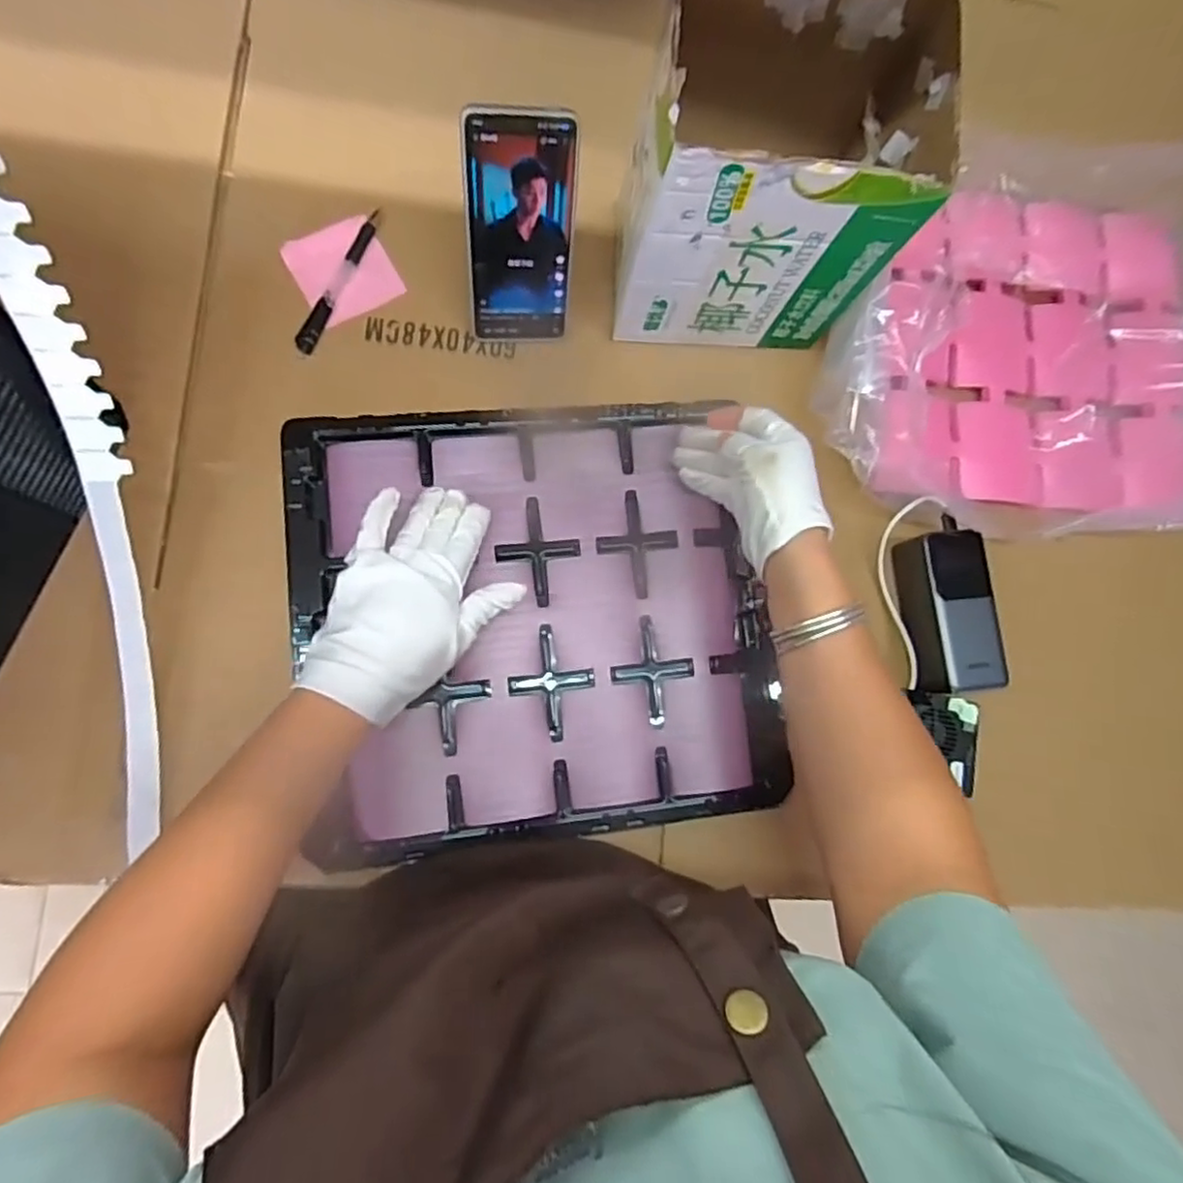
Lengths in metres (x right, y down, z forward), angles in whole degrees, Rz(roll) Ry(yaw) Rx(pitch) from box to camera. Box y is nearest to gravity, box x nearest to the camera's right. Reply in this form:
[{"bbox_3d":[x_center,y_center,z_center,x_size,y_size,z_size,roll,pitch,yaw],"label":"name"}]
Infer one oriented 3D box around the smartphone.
[{"bbox_3d":[-0.052,-0.259,0.494,0.075,0.160,0.012,0,51,-7],"label":"smartphone"}]

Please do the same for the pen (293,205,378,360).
[{"bbox_3d":[-0.205,-0.252,0.546,0.015,0.007,0.136,23,80,-5],"label":"pen"}]

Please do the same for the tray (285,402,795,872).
[{"bbox_3d":[-0.040,0.018,0.532,0.361,0.021,0.332,-6,84,-7],"label":"tray"}]

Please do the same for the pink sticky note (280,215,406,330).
[{"bbox_3d":[-0.201,-0.262,0.549,0.073,0.009,0.074,-32,88,-11],"label":"pink sticky note"}]

